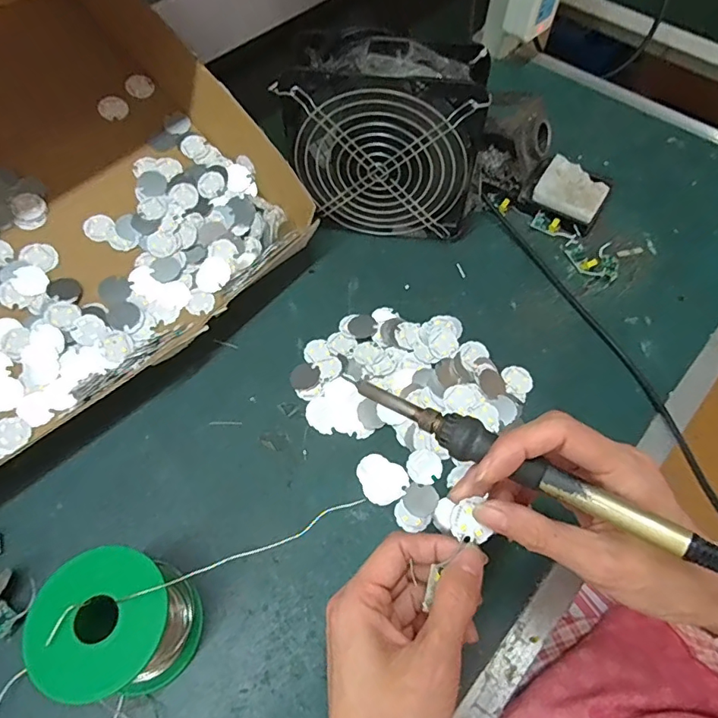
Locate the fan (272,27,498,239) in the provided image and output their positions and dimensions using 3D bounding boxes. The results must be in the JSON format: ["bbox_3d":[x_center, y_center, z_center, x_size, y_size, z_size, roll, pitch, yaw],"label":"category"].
[{"bbox_3d":[0.025,-0.174,0.412,0.152,0.150,0.061,8,60,3],"label":"fan"}]

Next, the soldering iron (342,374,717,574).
[{"bbox_3d":[0.084,0.054,0.245,0.217,0.017,0.021,24,63,27],"label":"soldering iron"}]

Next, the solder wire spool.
[{"bbox_3d":[-0.131,0.147,0.279,0.068,0.073,0.066,1,60,-1],"label":"solder wire spool"}]

